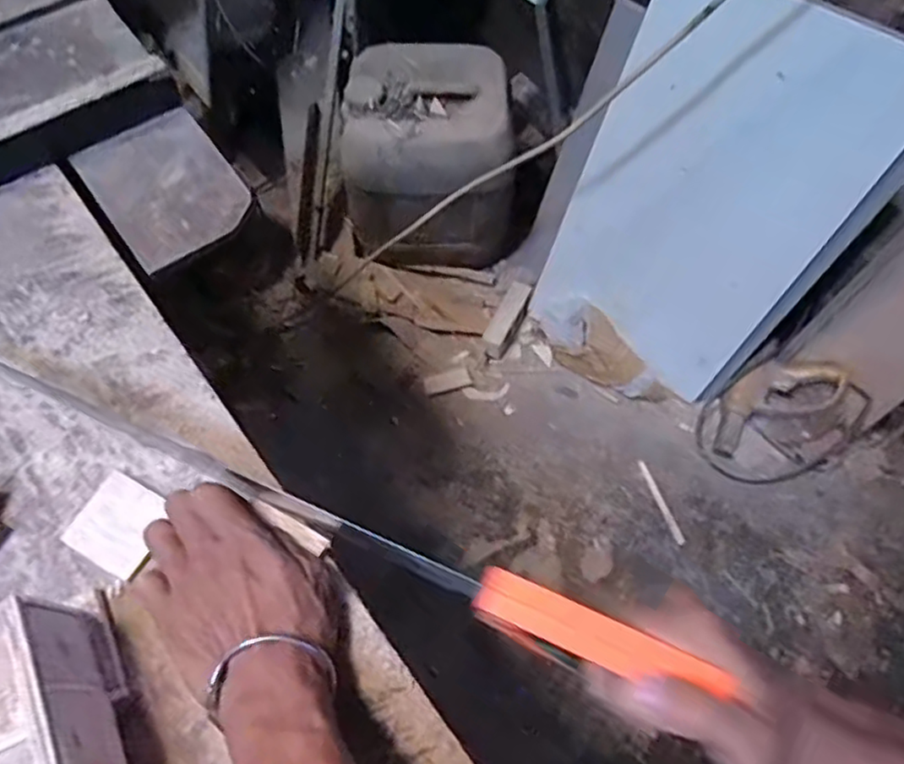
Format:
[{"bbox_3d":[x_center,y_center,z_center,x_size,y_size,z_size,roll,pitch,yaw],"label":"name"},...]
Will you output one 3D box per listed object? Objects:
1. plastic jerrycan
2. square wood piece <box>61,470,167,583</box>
[{"bbox_3d":[-0.033,-0.383,1.200,0.313,0.330,0.214,8,66,2],"label":"plastic jerrycan"},{"bbox_3d":[-0.211,0.090,0.415,0.052,0.005,0.052,27,65,11],"label":"square wood piece"}]

